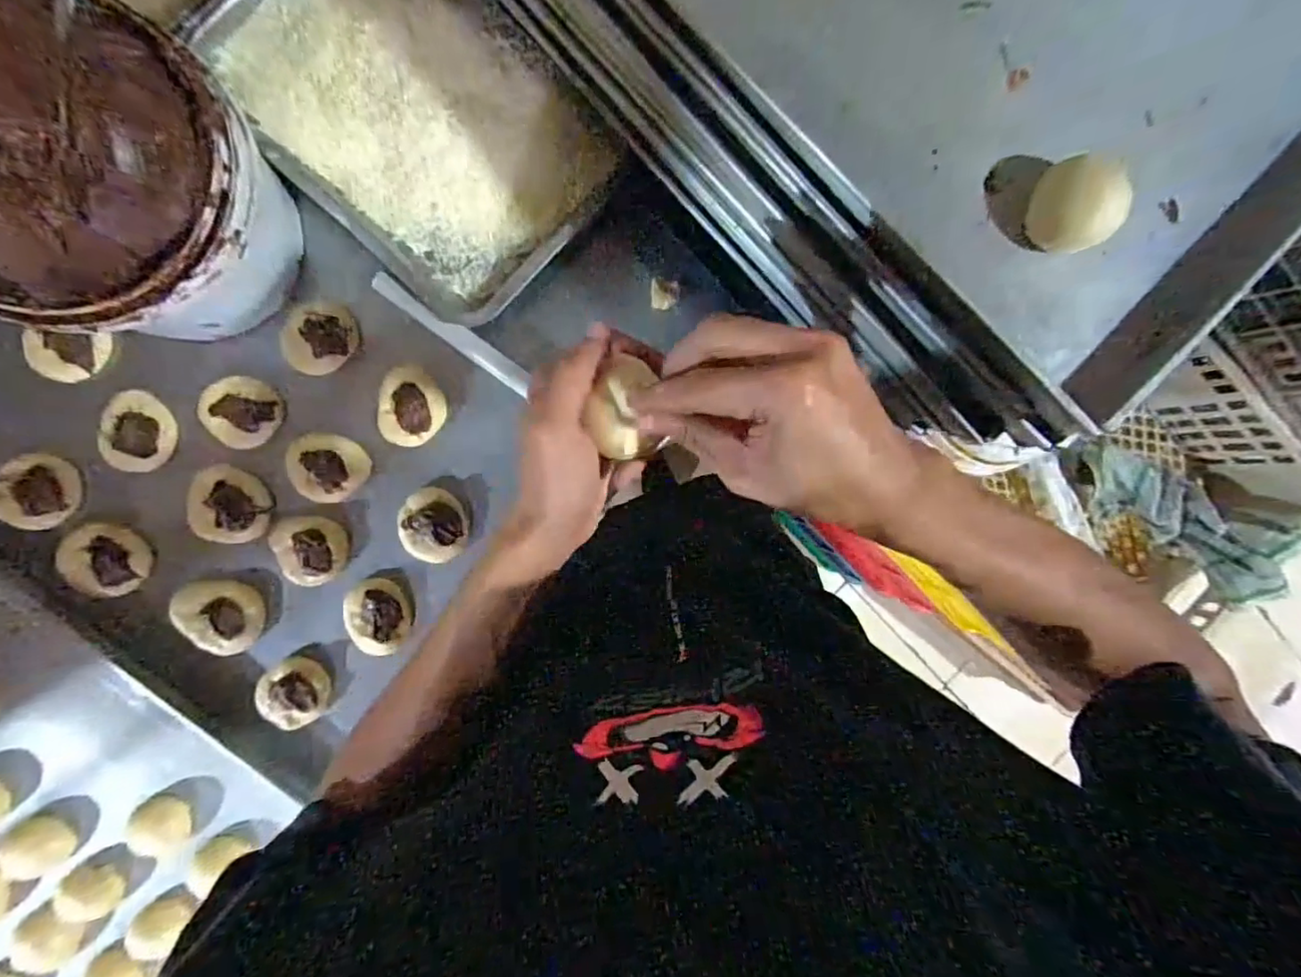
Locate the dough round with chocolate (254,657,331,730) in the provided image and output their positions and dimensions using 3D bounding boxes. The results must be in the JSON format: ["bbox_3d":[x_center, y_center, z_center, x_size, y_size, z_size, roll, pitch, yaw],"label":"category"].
[{"bbox_3d":[-0.349,0.200,0.587,0.064,0.024,0.064,0,94,-8],"label":"dough round with chocolate"}]

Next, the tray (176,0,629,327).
[{"bbox_3d":[-0.216,-0.342,0.549,0.333,0.047,0.238,44,87,-9],"label":"tray"}]

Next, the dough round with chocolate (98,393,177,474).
[{"bbox_3d":[-0.472,-0.052,0.549,0.055,0.015,0.071,-9,95,-7],"label":"dough round with chocolate"}]

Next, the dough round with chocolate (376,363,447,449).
[{"bbox_3d":[-0.232,-0.080,0.578,0.062,0.023,0.075,1,93,-8],"label":"dough round with chocolate"}]

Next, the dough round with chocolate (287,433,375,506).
[{"bbox_3d":[-0.313,-0.021,0.577,0.071,0.018,0.062,34,89,-8],"label":"dough round with chocolate"}]

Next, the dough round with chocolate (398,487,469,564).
[{"bbox_3d":[-0.215,0.036,0.595,0.067,0.034,0.070,0,94,-8],"label":"dough round with chocolate"}]

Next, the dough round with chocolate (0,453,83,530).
[{"bbox_3d":[-0.560,0.003,0.542,0.062,0.012,0.067,0,94,-8],"label":"dough round with chocolate"}]

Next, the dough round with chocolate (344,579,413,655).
[{"bbox_3d":[-0.269,0.126,0.594,0.061,0.023,0.075,-14,95,-7],"label":"dough round with chocolate"}]

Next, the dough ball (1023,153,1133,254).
[{"bbox_3d":[0.254,-0.172,0.362,0.045,0.037,0.050,-7,94,-7],"label":"dough ball"}]

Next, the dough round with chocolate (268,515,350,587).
[{"bbox_3d":[-0.332,0.060,0.574,0.069,0.022,0.064,0,94,-8],"label":"dough round with chocolate"}]

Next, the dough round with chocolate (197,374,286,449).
[{"bbox_3d":[-0.385,-0.072,0.562,0.065,0.013,0.065,0,94,-8],"label":"dough round with chocolate"}]

